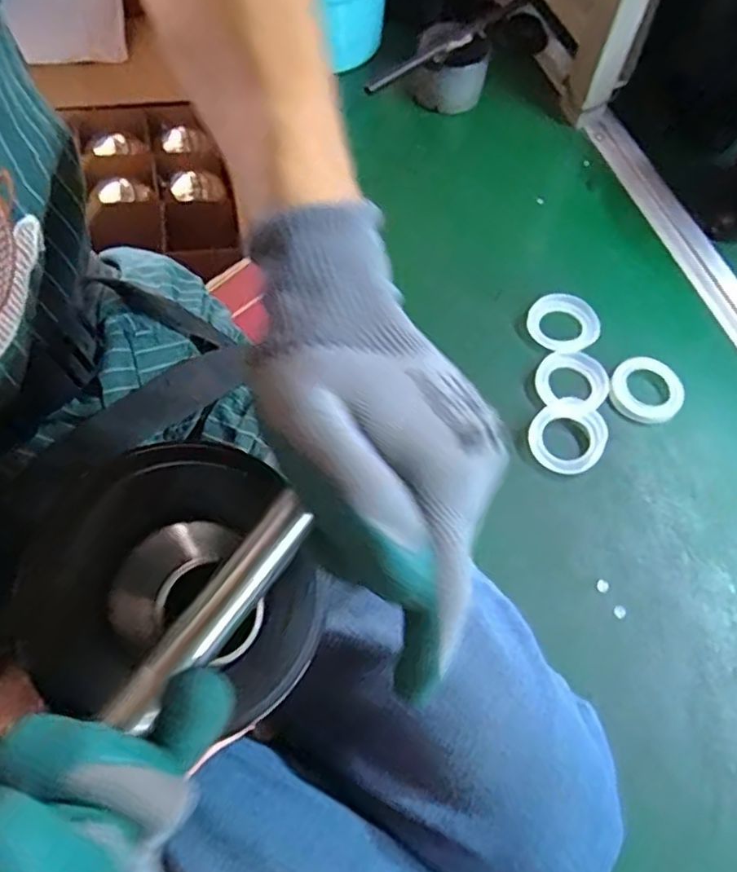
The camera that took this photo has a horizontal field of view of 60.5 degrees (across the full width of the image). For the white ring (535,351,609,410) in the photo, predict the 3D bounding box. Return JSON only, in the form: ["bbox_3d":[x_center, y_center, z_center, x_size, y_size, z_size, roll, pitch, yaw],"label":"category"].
[{"bbox_3d":[0.170,-0.047,0.527,0.057,0.008,0.054,9,62,1],"label":"white ring"}]

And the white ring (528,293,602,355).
[{"bbox_3d":[0.170,-0.098,0.549,0.060,0.013,0.055,2,62,-3],"label":"white ring"}]

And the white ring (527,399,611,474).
[{"bbox_3d":[0.158,0.000,0.502,0.057,0.015,0.060,2,62,-3],"label":"white ring"}]

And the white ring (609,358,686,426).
[{"bbox_3d":[0.231,-0.037,0.527,0.059,0.015,0.056,2,62,-3],"label":"white ring"}]

